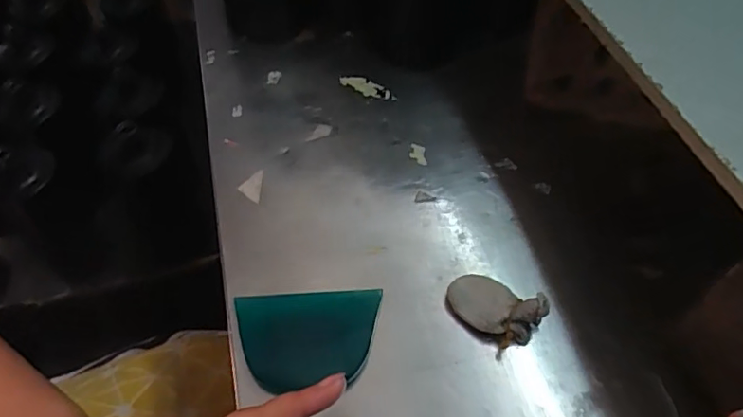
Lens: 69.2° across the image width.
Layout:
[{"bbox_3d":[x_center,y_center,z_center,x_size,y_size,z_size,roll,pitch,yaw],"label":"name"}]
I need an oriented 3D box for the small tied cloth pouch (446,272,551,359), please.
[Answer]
[{"bbox_3d":[0.072,0.056,0.313,0.036,0.023,0.049,-35,61,-24],"label":"small tied cloth pouch"}]

